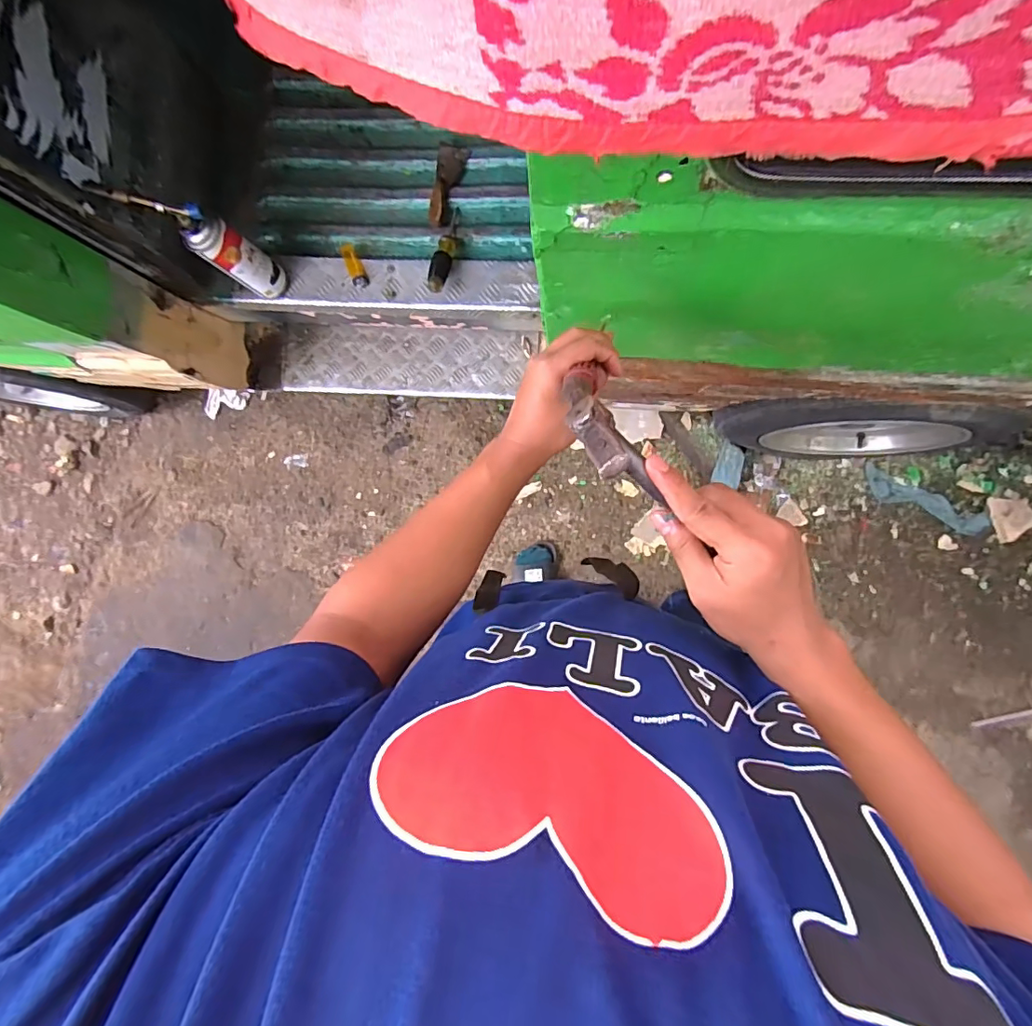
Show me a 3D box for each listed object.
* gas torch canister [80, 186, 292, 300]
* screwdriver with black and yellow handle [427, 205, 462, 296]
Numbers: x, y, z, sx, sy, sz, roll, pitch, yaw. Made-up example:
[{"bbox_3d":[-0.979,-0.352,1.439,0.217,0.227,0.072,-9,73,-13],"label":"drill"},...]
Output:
[{"bbox_3d":[-0.479,-0.424,0.810,0.100,0.271,0.059,15,89,28],"label":"gas torch canister"},{"bbox_3d":[-0.122,-0.456,0.905,0.030,0.033,0.176,11,71,6],"label":"screwdriver with black and yellow handle"}]

